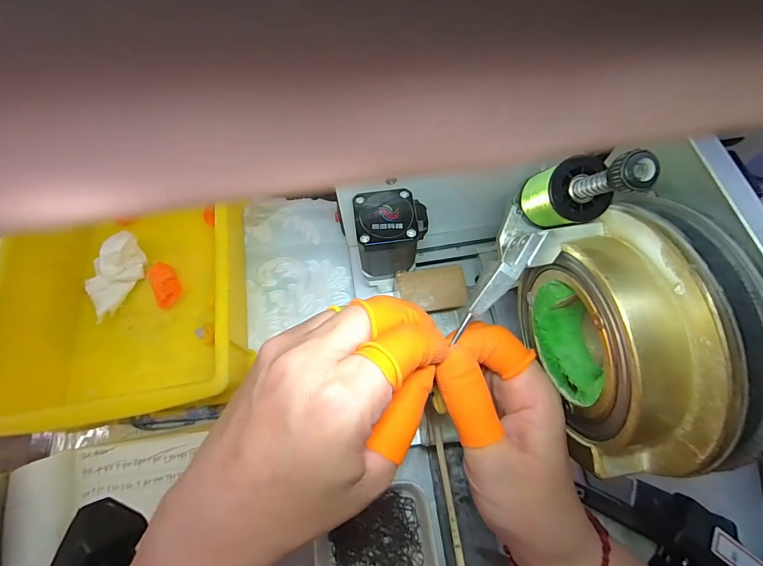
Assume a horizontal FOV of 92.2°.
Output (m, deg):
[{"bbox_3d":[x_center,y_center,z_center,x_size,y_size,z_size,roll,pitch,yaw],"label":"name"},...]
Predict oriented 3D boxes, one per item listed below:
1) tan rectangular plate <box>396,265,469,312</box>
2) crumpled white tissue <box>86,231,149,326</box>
[{"bbox_3d":[0.038,0.004,0.276,0.049,0.004,0.034,-6,68,-1],"label":"tan rectangular plate"},{"bbox_3d":[-0.242,-0.007,0.330,0.035,0.018,0.076,17,69,8],"label":"crumpled white tissue"}]

